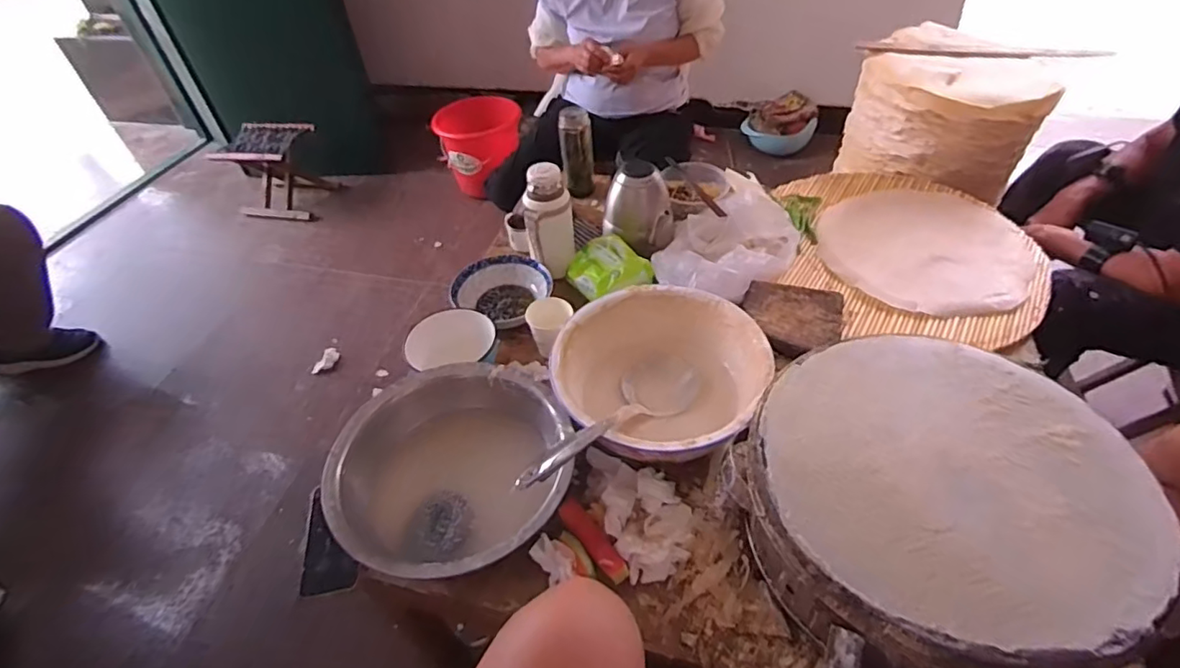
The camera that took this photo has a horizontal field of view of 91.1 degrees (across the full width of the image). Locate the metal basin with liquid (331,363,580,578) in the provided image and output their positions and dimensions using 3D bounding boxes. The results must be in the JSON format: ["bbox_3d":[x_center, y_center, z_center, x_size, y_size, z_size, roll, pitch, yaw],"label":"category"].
[{"bbox_3d":[-0.161,0.163,0.701,0.277,0.081,0.270,-3,46,3],"label":"metal basin with liquid"}]

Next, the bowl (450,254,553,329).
[{"bbox_3d":[-0.145,-0.069,0.962,0.160,0.051,0.150,-3,46,3],"label":"bowl"}]

